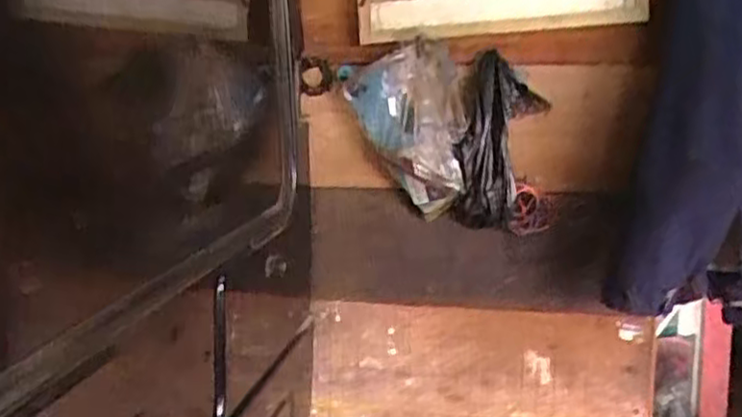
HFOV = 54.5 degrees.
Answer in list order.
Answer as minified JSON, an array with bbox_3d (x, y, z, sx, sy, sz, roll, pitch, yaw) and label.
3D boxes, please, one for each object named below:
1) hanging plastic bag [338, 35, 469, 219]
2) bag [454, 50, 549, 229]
[{"bbox_3d":[0.053,-0.114,1.056,0.177,0.243,0.123,-1,11,4],"label":"hanging plastic bag"},{"bbox_3d":[0.185,-0.096,1.057,0.113,0.245,0.069,-7,12,-26],"label":"bag"}]

